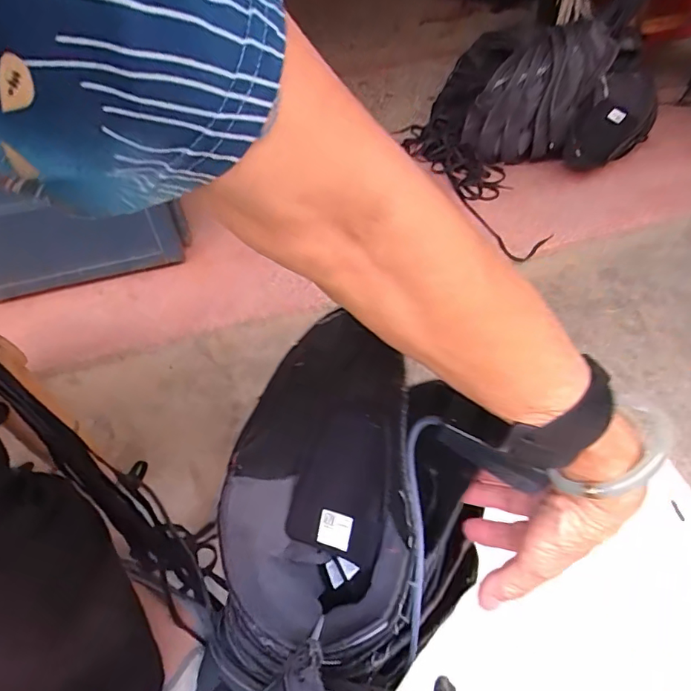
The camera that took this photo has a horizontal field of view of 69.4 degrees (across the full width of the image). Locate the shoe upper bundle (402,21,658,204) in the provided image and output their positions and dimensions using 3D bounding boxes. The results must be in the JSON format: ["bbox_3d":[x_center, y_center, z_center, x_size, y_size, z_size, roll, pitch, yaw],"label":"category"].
[{"bbox_3d":[0.388,-0.500,0.998,0.403,0.229,0.288,12,48,15],"label":"shoe upper bundle"}]

